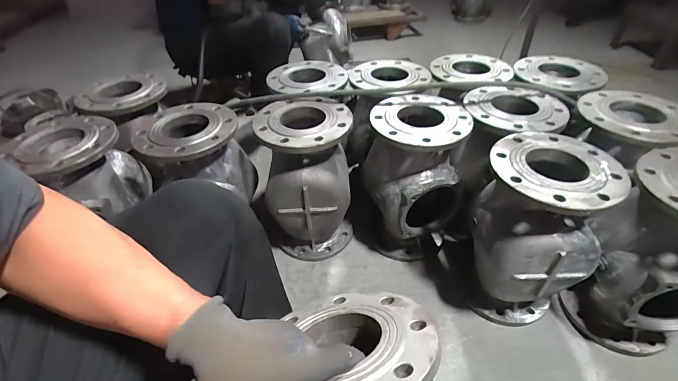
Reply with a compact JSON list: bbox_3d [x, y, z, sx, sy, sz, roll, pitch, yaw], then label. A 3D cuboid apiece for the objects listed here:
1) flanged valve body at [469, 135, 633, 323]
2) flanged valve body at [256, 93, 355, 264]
[{"bbox_3d":[0.382,0.096,0.717,0.202,0.368,0.216,-2,42,1],"label":"flanged valve body"},{"bbox_3d":[-0.072,-0.016,0.858,0.194,0.369,0.196,-4,42,-1],"label":"flanged valve body"}]

